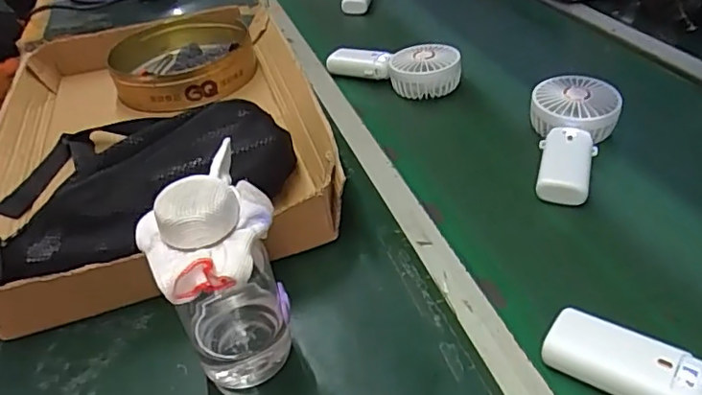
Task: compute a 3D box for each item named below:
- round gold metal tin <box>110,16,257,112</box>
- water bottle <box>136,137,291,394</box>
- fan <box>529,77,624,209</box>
[{"bbox_3d":[-0.225,-0.182,0.745,0.184,0.053,0.202,-4,37,3],"label":"round gold metal tin"},{"bbox_3d":[-0.078,0.056,0.348,0.070,0.154,0.081,-20,39,-16],"label":"water bottle"},{"bbox_3d":[0.222,-0.061,0.572,0.090,0.057,0.177,11,41,23],"label":"fan"}]

